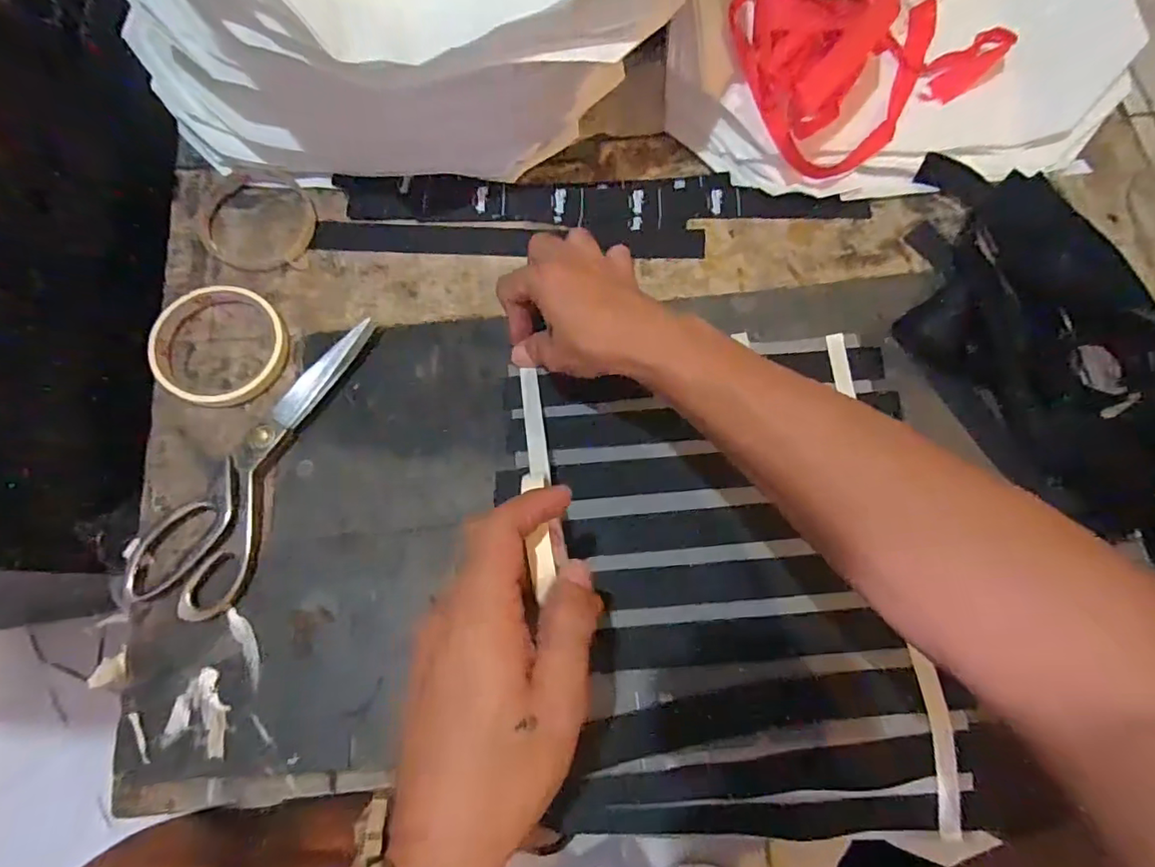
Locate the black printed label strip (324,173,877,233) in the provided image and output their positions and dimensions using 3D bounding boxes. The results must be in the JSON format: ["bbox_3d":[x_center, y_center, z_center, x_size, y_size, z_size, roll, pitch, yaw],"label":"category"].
[{"bbox_3d":[0.020,-0.184,0.454,0.401,0.008,0.045,-1,80,-1],"label":"black printed label strip"}]

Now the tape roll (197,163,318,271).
[{"bbox_3d":[-0.248,-0.166,0.436,0.095,0.013,0.081,20,76,6],"label":"tape roll"}]

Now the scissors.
[{"bbox_3d":[-0.222,0.012,0.389,0.073,0.012,0.217,18,75,6],"label":"scissors"}]

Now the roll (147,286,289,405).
[{"bbox_3d":[-0.254,-0.064,0.403,0.086,0.013,0.090,-6,74,-1],"label":"roll"}]

